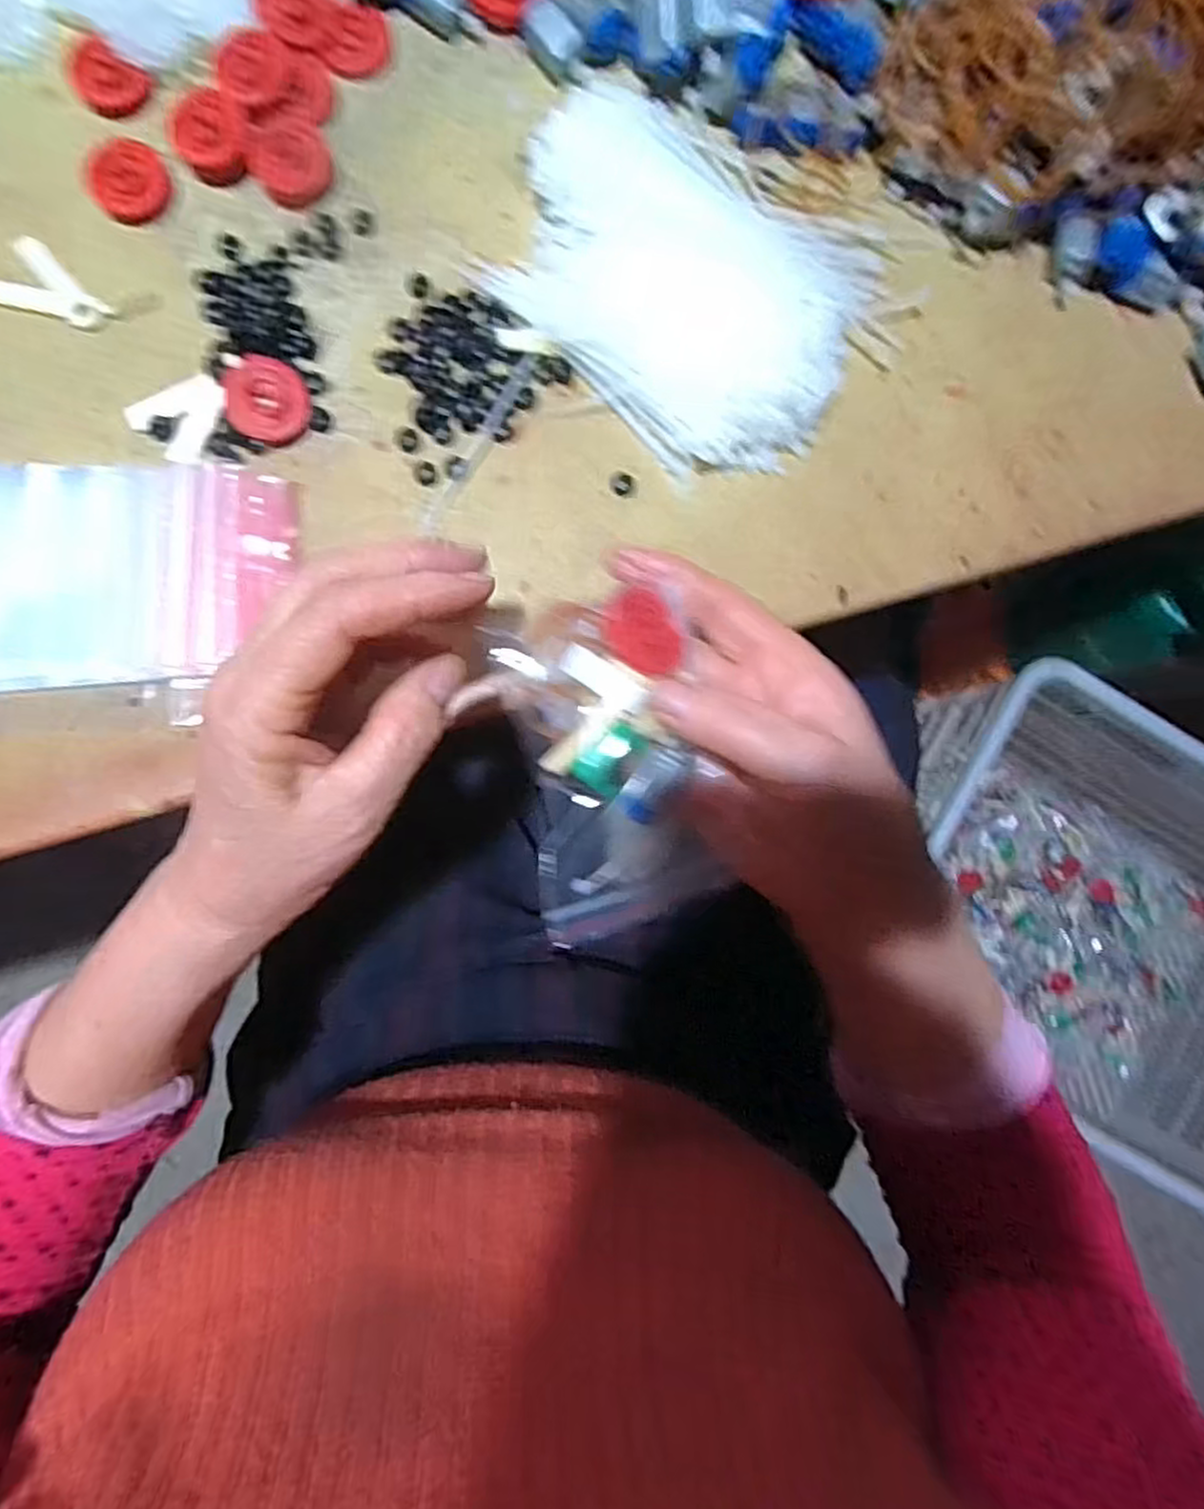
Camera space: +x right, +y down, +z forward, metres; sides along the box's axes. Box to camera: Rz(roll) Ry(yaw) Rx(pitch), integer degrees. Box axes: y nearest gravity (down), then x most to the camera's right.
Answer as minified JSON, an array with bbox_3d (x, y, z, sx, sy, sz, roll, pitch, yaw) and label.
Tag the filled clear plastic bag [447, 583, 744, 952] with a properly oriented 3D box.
[{"bbox_3d":[0.002,0.004,0.253,0.073,0.028,0.111,-18,89,-5],"label":"filled clear plastic bag"}]

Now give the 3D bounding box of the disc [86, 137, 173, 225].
[{"bbox_3d":[-0.201,-0.245,0.317,0.030,0.007,0.032,0,87,-5],"label":"disc"}]

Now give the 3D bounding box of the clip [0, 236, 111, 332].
[{"bbox_3d":[-0.233,-0.192,0.311,0.046,0.004,0.029,36,85,-2],"label":"clip"}]

